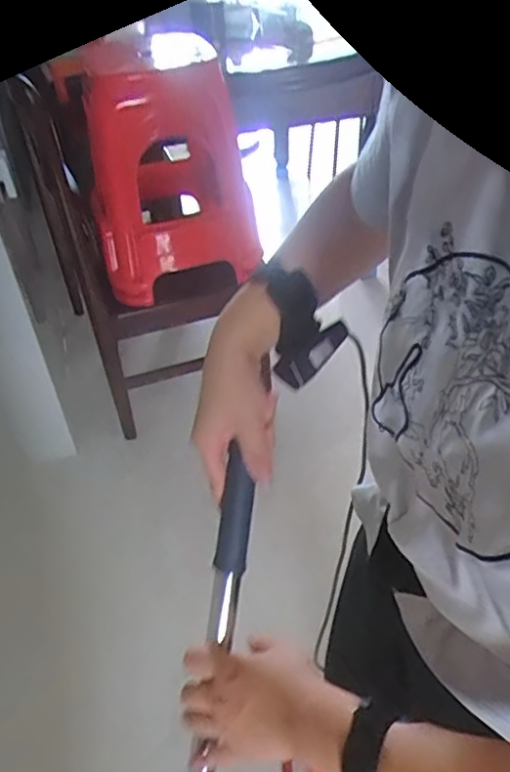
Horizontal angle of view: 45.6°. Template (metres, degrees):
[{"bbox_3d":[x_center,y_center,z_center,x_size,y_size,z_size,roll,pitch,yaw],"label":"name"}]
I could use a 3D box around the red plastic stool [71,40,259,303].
[{"bbox_3d":[-0.236,-0.551,1.538,0.384,0.528,0.382,-14,42,-9],"label":"red plastic stool"}]

